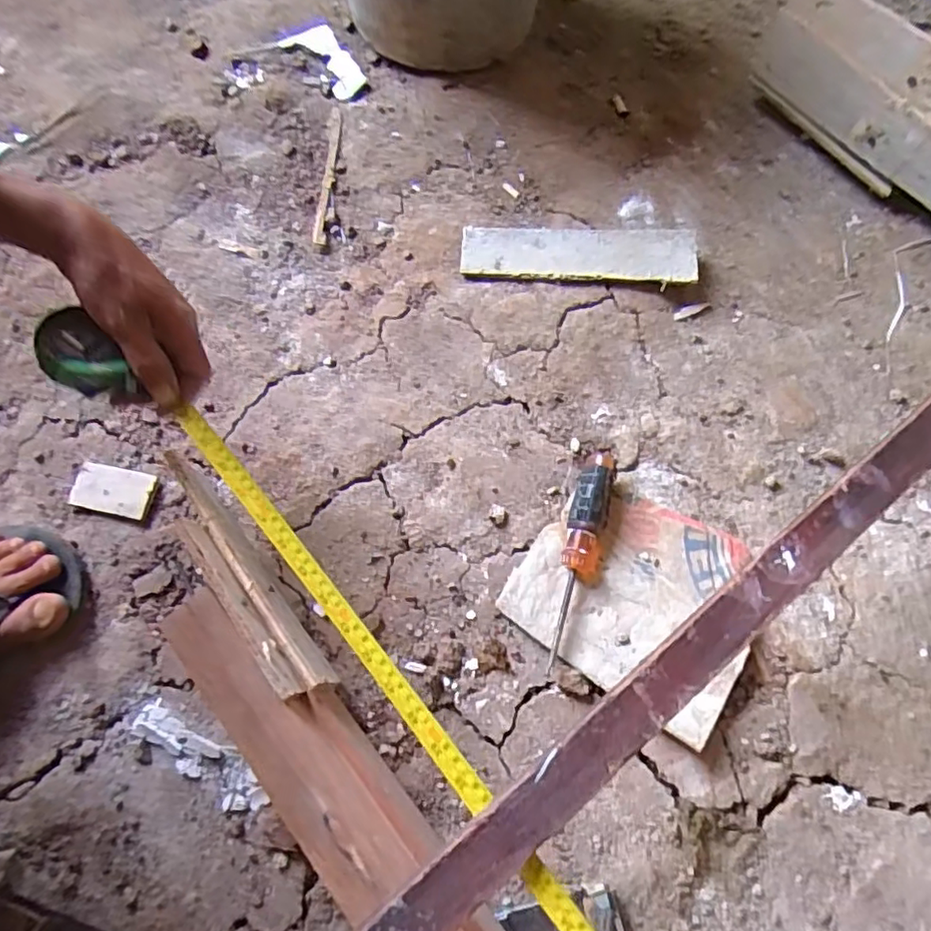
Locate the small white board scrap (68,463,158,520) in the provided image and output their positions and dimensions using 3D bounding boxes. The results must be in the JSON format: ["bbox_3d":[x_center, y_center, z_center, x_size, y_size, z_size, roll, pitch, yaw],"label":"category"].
[{"bbox_3d":[-0.331,0.023,0.574,0.074,0.008,0.042,11,70,5],"label":"small white board scrap"}]

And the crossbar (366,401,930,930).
[{"bbox_3d":[0.269,0.036,0.440,0.834,0.018,0.039,-38,75,-11],"label":"crossbar"}]

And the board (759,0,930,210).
[{"bbox_3d":[0.432,-0.379,0.626,0.034,0.113,0.284,-40,75,-12],"label":"board"}]

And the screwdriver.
[{"bbox_3d":[0.102,0.074,0.538,0.032,0.034,0.202,13,71,6],"label":"screwdriver"}]

